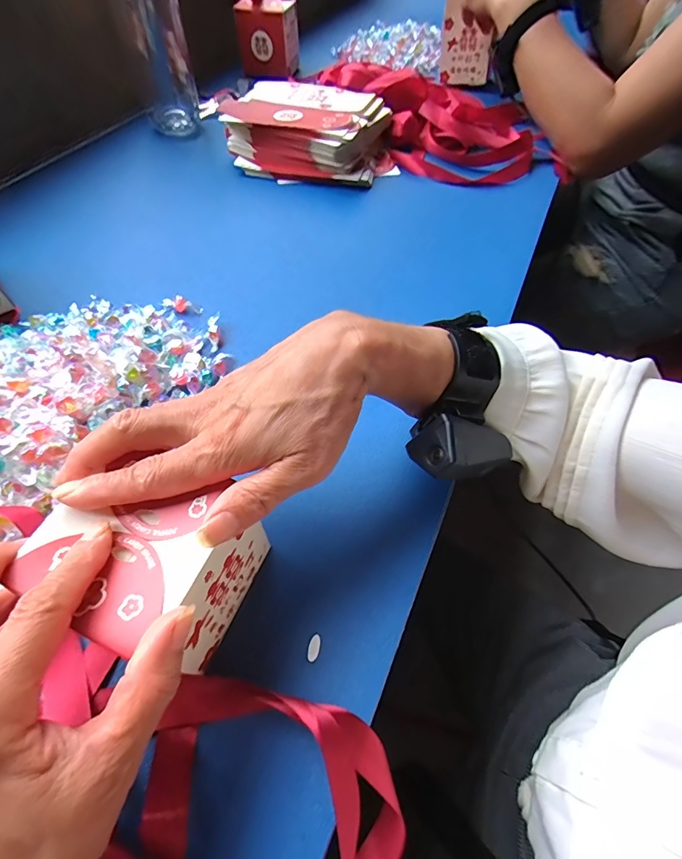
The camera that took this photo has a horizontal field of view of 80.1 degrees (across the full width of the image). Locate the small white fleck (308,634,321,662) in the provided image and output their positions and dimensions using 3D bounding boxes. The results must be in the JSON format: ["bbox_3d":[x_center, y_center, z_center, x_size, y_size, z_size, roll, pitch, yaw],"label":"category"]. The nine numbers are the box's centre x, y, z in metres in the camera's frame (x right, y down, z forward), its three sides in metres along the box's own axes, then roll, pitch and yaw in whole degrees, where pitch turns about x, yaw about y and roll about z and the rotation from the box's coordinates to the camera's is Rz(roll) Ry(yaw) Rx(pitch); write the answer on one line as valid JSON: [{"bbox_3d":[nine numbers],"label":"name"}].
[{"bbox_3d":[-0.015,0.123,0.229,0.006,0.004,0.014,9,56,4],"label":"small white fleck"}]

